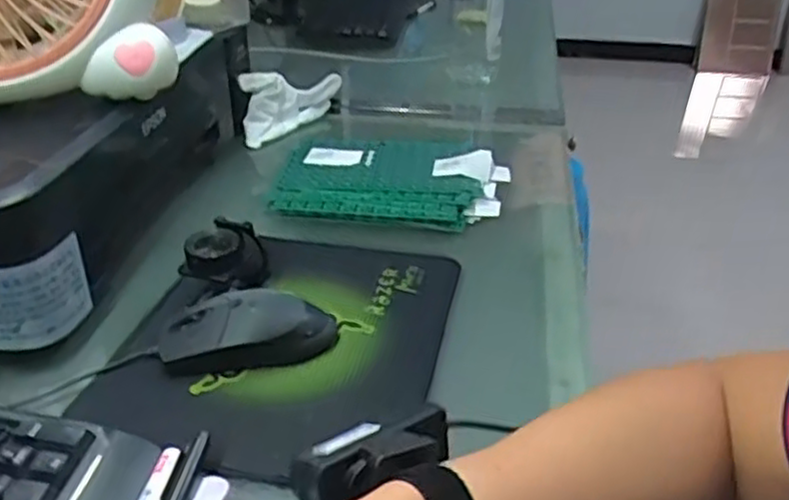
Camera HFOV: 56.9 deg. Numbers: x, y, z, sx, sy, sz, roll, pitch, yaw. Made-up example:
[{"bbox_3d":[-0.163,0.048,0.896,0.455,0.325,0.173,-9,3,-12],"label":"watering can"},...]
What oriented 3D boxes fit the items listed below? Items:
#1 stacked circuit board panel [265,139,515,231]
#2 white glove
[{"bbox_3d":[-0.004,-0.067,0.685,0.205,0.029,0.144,5,31,10],"label":"stacked circuit board panel"},{"bbox_3d":[-0.114,-0.179,0.838,0.032,0.070,0.151,20,36,31],"label":"white glove"}]

